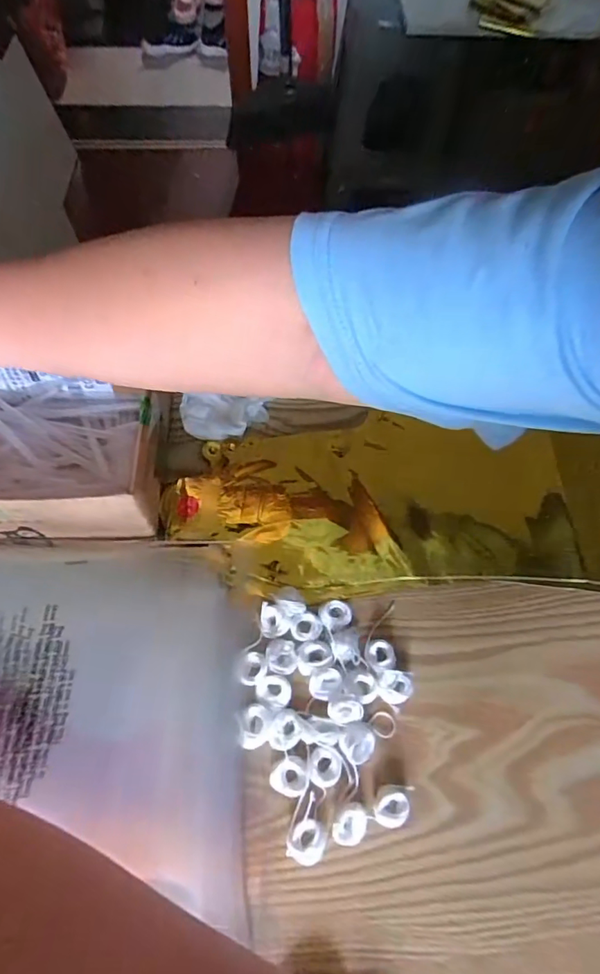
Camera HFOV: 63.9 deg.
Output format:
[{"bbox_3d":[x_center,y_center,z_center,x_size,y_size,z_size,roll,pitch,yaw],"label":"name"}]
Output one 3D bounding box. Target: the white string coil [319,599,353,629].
[{"bbox_3d":[0.023,0.084,0.321,0.020,0.010,0.018,-15,68,-9],"label":"white string coil"}]

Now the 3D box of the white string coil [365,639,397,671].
[{"bbox_3d":[0.051,0.108,0.310,0.017,0.015,0.019,-7,67,-6],"label":"white string coil"}]

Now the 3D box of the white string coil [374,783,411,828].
[{"bbox_3d":[0.053,0.184,0.278,0.019,0.009,0.021,32,68,11],"label":"white string coil"}]

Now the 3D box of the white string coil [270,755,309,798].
[{"bbox_3d":[-0.005,0.169,0.280,0.021,0.009,0.019,-42,74,-18],"label":"white string coil"}]

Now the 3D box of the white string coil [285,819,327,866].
[{"bbox_3d":[0.004,0.197,0.269,0.019,0.011,0.021,26,67,8],"label":"white string coil"}]

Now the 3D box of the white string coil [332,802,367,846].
[{"bbox_3d":[0.029,0.190,0.272,0.018,0.011,0.022,41,70,14],"label":"white string coil"}]

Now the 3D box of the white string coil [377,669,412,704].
[{"bbox_3d":[0.059,0.125,0.303,0.021,0.011,0.019,7,66,0],"label":"white string coil"}]

